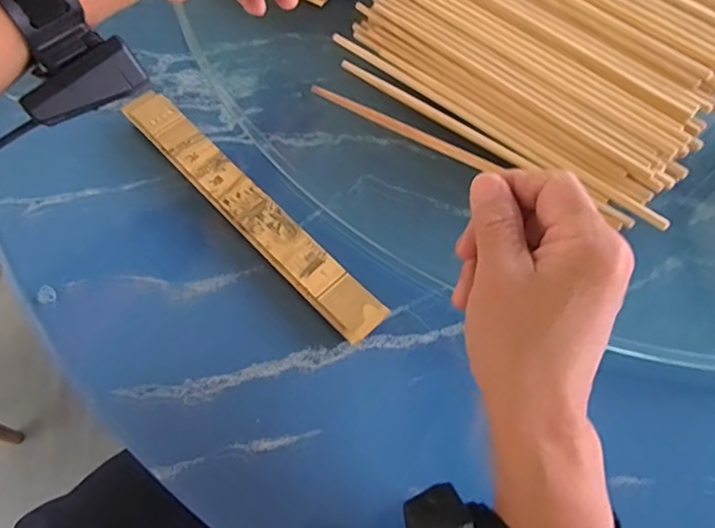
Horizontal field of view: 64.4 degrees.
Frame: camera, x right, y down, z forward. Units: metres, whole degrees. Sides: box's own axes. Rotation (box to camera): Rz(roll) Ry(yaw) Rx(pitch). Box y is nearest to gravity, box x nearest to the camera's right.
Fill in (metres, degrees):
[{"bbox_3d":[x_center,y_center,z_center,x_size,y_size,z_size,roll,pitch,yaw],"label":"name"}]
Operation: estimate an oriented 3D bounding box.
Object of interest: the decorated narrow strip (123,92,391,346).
[{"bbox_3d":[-0.083,-0.041,0.432,0.034,0.019,0.261,-41,74,-20],"label":"decorated narrow strip"}]

